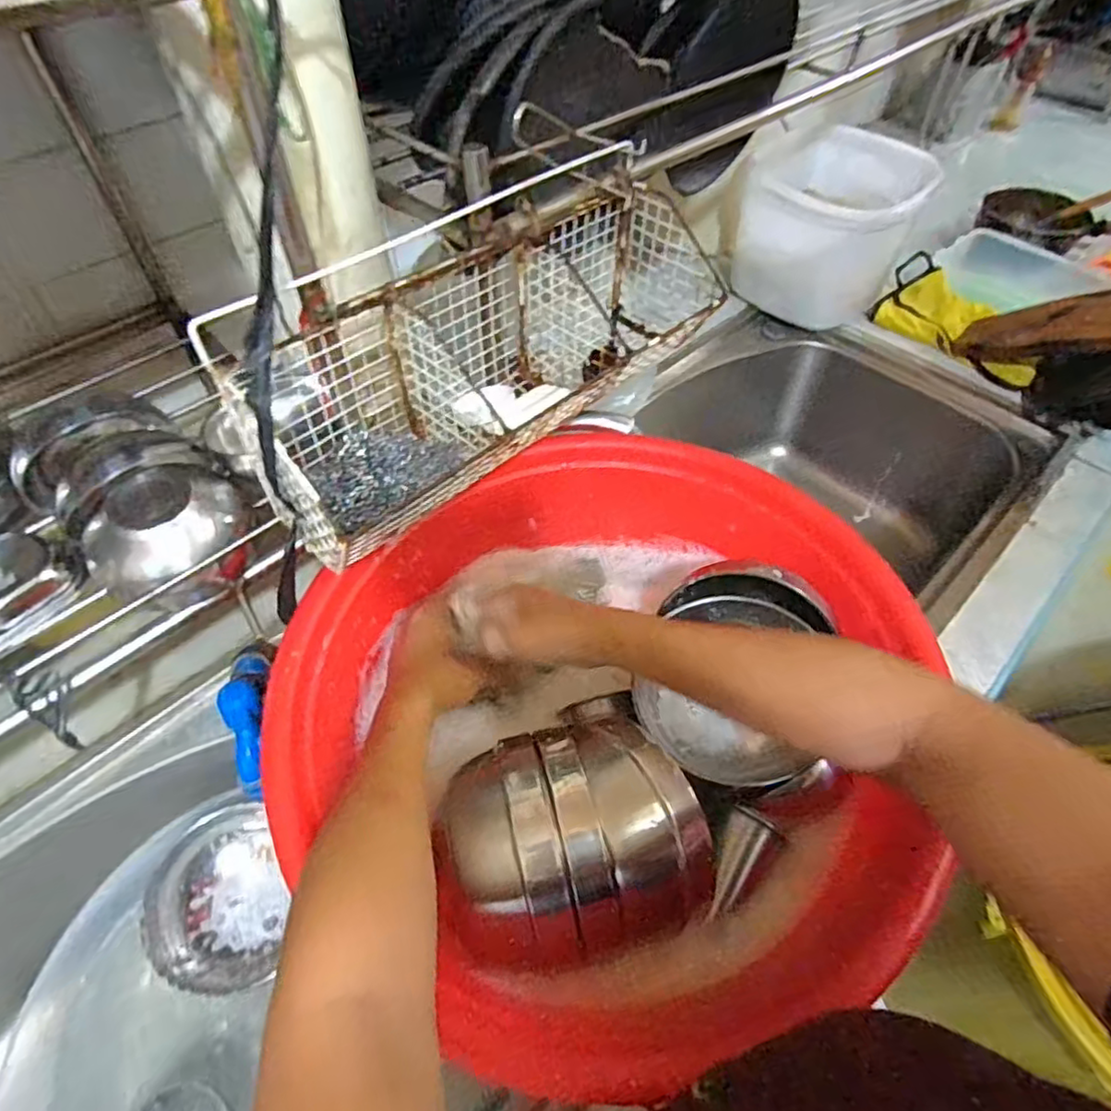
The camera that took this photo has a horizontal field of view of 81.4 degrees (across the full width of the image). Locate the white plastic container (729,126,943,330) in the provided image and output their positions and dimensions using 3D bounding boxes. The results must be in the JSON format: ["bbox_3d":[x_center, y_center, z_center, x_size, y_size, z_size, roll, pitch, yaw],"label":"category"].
[{"bbox_3d":[0.374,-0.446,0.909,0.200,0.205,0.167,25,57,18],"label":"white plastic container"}]

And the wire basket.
[{"bbox_3d":[-0.034,-0.144,0.466,0.362,0.128,0.123,-37,61,-25],"label":"wire basket"}]

